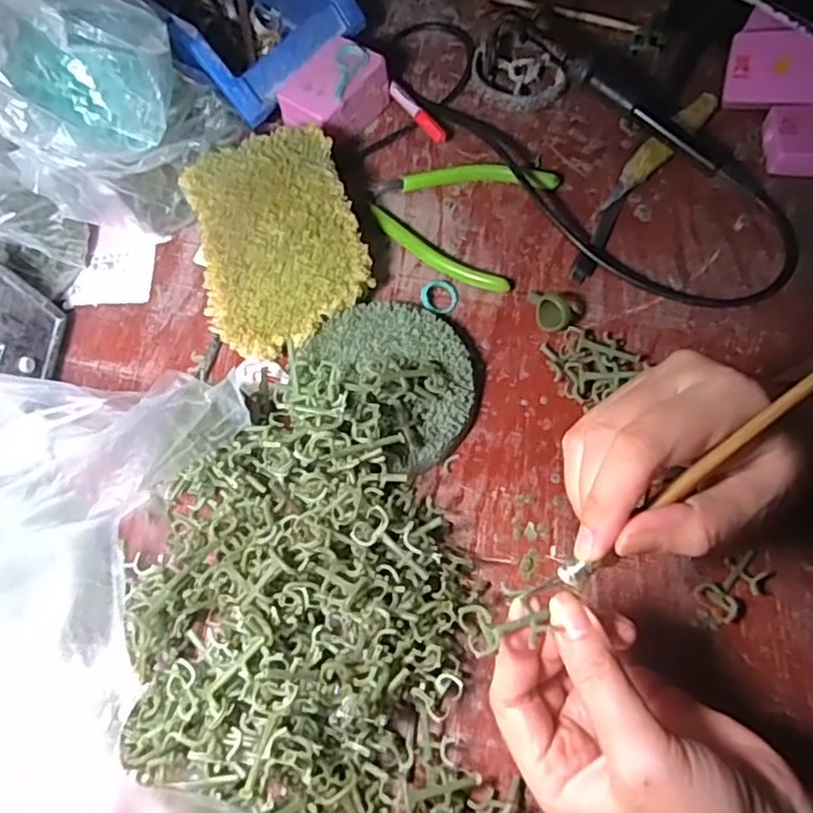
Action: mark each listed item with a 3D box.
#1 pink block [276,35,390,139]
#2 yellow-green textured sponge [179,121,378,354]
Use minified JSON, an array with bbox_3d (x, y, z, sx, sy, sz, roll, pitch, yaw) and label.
[{"bbox_3d":[-0.051,-0.215,0.460,0.049,0.042,0.073,36,74,17],"label":"pink block"},{"bbox_3d":[-0.078,-0.101,0.409,0.098,0.049,0.135,-18,66,-4],"label":"yellow-green textured sponge"}]

